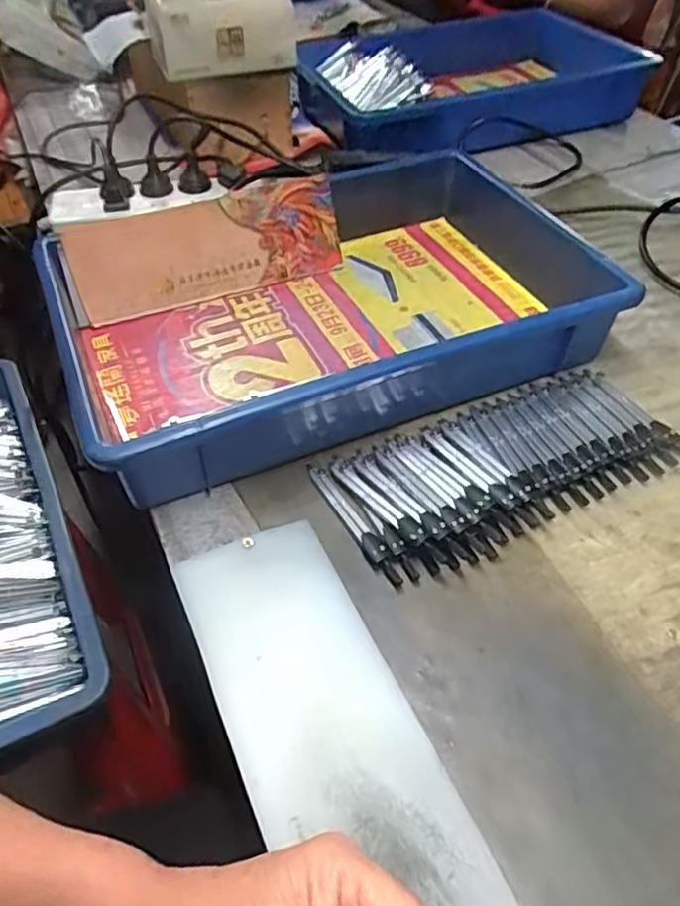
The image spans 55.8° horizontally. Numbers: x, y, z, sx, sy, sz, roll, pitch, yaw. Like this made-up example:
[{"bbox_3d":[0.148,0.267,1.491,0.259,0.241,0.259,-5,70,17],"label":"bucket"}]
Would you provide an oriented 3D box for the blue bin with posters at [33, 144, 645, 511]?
[{"bbox_3d":[-0.011,-0.129,0.534,0.410,0.071,0.272,-18,50,-15],"label":"blue bin with posters"}]

